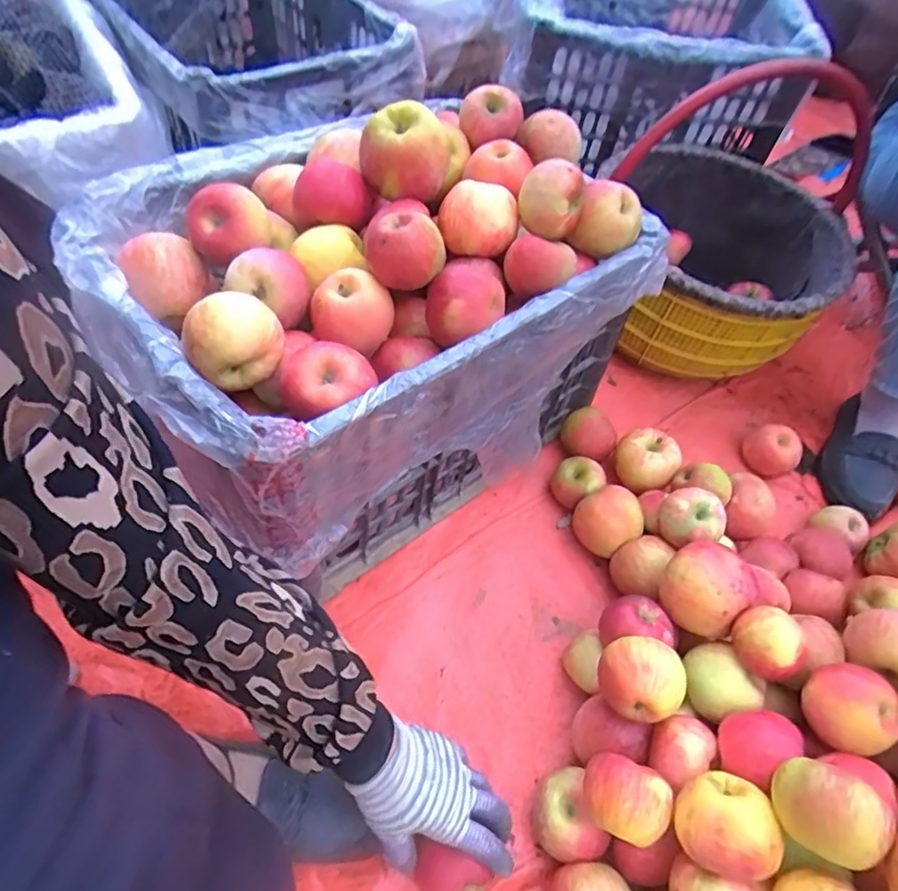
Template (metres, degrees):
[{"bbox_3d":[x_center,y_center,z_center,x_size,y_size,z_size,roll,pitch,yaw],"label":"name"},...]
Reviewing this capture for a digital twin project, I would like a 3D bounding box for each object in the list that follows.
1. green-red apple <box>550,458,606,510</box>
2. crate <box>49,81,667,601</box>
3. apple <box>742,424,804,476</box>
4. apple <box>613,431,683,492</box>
[{"bbox_3d":[0.160,0.049,0.750,0.057,0.053,0.059,2,54,-3],"label":"green-red apple"},{"bbox_3d":[-0.083,-0.136,0.669,0.505,0.340,0.377,-31,62,-24],"label":"crate"},{"bbox_3d":[0.439,0.010,0.815,0.064,0.057,0.072,-31,62,-24],"label":"apple"},{"bbox_3d":[0.250,0.023,0.762,0.077,0.061,0.074,2,54,-3],"label":"apple"}]

